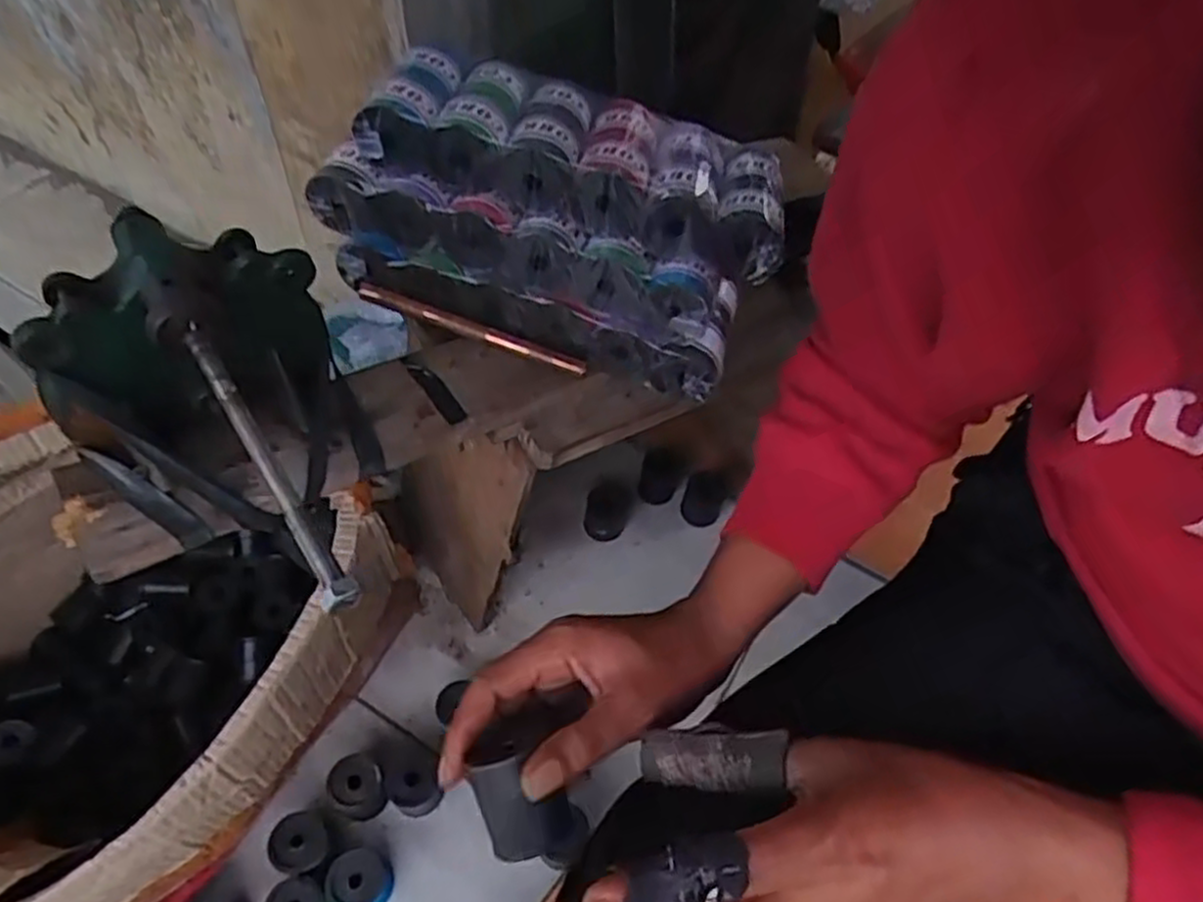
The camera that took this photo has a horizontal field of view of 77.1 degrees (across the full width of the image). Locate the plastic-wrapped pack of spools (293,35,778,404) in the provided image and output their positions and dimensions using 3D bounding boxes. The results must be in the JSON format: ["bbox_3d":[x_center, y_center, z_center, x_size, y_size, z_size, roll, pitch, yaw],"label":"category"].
[{"bbox_3d":[-0.030,-0.156,0.494,0.285,0.124,0.138,13,57,3],"label":"plastic-wrapped pack of spools"}]

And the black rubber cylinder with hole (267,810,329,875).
[{"bbox_3d":[-0.241,0.319,0.612,0.049,0.045,0.045,-13,59,-13],"label":"black rubber cylinder with hole"}]

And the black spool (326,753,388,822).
[{"bbox_3d":[-0.204,0.285,0.636,0.044,0.047,0.048,-21,61,-17],"label":"black spool"}]

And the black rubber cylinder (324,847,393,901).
[{"bbox_3d":[-0.192,0.344,0.602,0.044,0.051,0.044,2,57,-3],"label":"black rubber cylinder"}]

